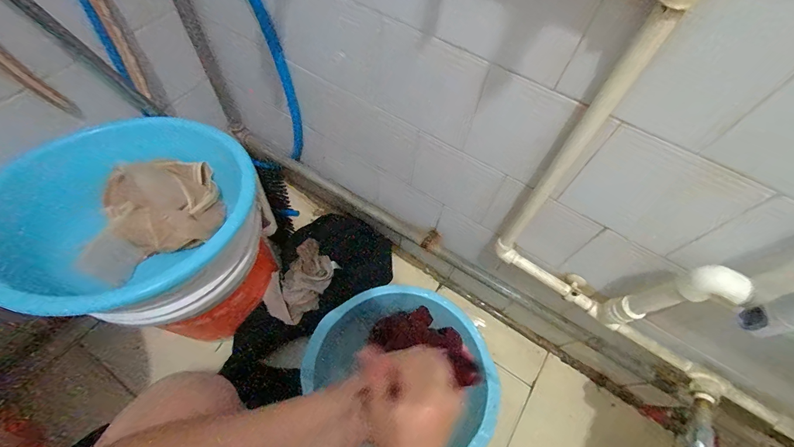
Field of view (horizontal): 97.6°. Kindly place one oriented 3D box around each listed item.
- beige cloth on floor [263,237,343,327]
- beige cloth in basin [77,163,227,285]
[{"bbox_3d":[-0.210,0.123,0.788,0.117,0.053,0.206,19,62,7],"label":"beige cloth on floor"},{"bbox_3d":[-0.382,-0.017,0.557,0.173,0.067,0.208,-11,62,-10],"label":"beige cloth in basin"}]

